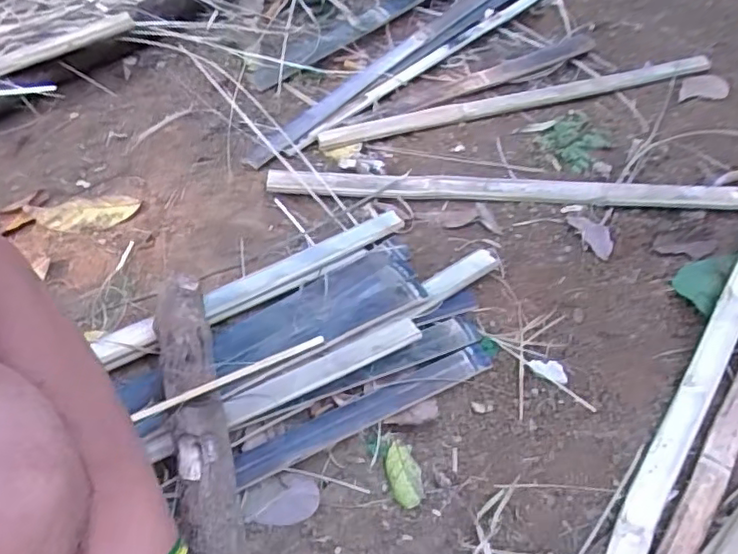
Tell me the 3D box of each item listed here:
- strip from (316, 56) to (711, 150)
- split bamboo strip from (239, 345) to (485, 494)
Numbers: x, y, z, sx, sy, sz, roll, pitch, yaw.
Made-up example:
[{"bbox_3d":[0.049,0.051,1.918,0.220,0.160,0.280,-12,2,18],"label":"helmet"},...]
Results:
[{"bbox_3d":[0.227,-0.261,0.911,0.611,0.011,0.040,-15,56,-14],"label":"strip"},{"bbox_3d":[-0.001,0.131,0.620,0.272,0.018,0.035,-21,58,-19],"label":"split bamboo strip"}]

